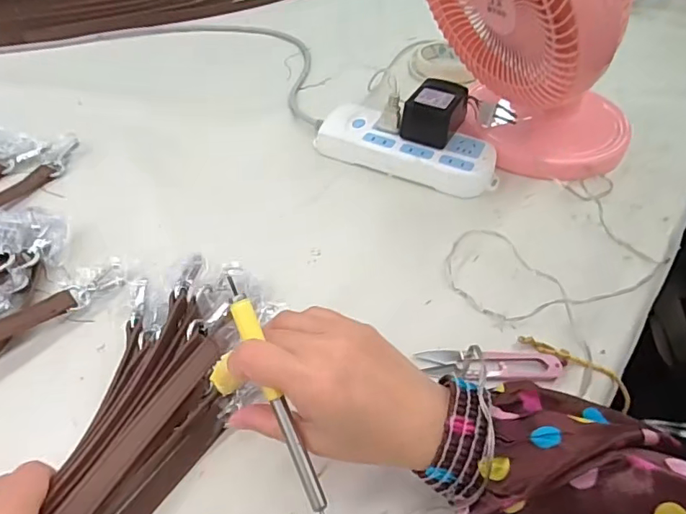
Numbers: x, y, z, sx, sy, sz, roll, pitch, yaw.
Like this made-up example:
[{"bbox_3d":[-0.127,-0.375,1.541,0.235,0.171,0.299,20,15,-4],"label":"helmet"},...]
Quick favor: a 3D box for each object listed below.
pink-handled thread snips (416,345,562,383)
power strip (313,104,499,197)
[{"bbox_3d":[0.108,0.076,0.380,0.100,0.011,0.029,4,47,-1],"label":"pink-handled thread snips"},{"bbox_3d":[0.065,-0.112,0.552,0.193,0.037,0.076,20,49,14],"label":"power strip"}]

